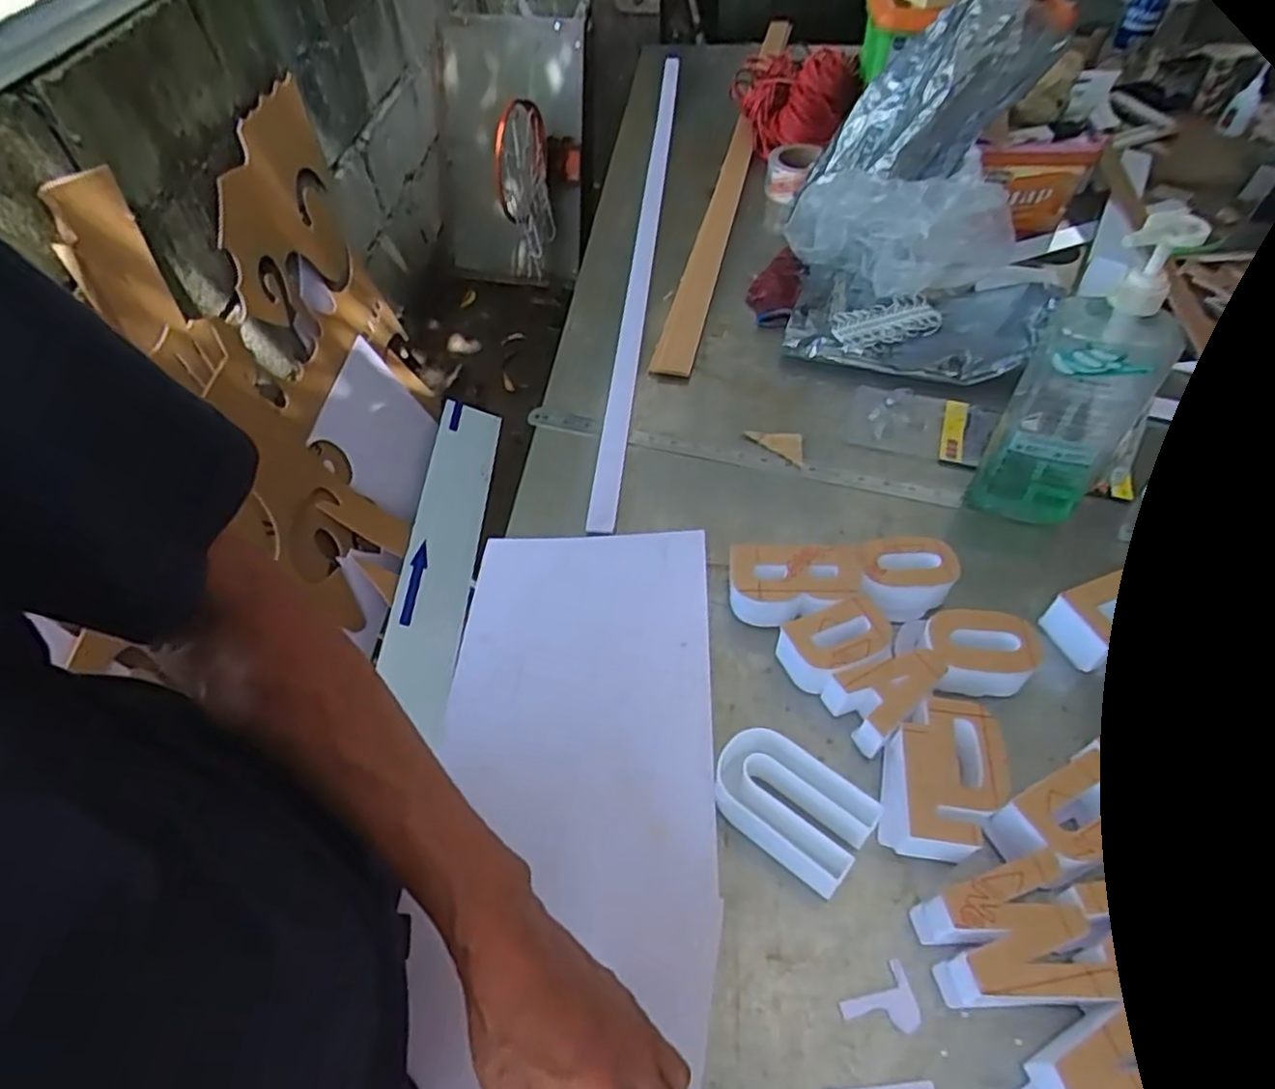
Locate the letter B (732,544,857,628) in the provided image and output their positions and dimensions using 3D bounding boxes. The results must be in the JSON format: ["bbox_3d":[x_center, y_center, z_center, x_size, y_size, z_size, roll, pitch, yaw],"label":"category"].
[{"bbox_3d":[0.136,0.042,0.621,0.111,0.050,0.072,5,52,7],"label":"letter B"}]

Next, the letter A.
[{"bbox_3d":[0.197,0.116,0.555,0.080,0.046,0.059,-25,55,-16],"label":"letter A"}]

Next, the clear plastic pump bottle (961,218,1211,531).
[{"bbox_3d":[0.384,-0.127,0.602,0.102,0.282,0.060,25,57,21],"label":"clear plastic pump bottle"}]

